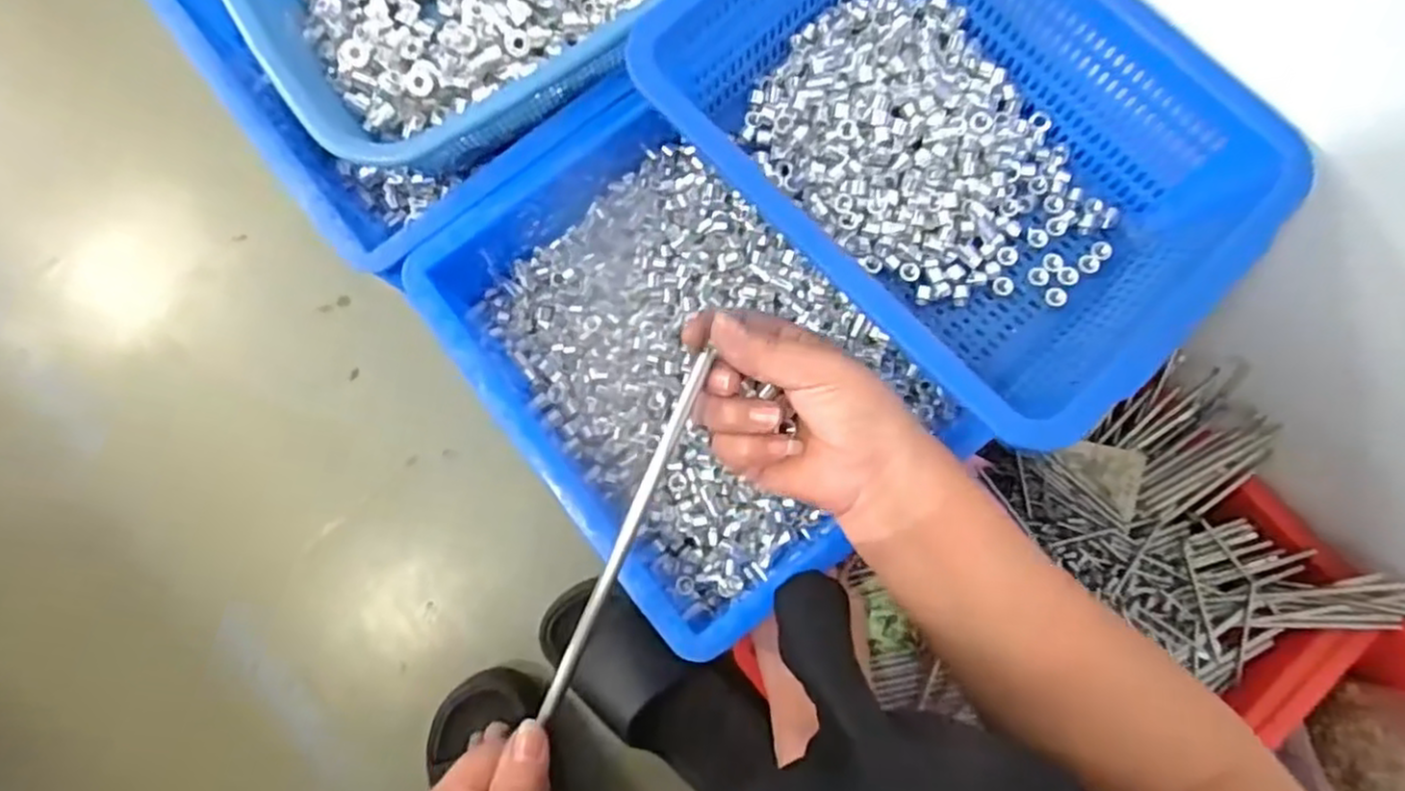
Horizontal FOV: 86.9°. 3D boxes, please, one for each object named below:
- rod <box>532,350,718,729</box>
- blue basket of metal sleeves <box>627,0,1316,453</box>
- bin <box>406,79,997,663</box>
[{"bbox_3d":[-0.038,0.071,0.359,0.008,0.005,0.183,24,88,6],"label":"rod"},{"bbox_3d":[0.140,-0.139,0.431,0.231,0.102,0.308,-40,81,-6],"label":"blue basket of metal sleeves"},{"bbox_3d":[-0.024,-0.023,0.481,0.209,0.070,0.296,-42,81,-6],"label":"bin"}]

